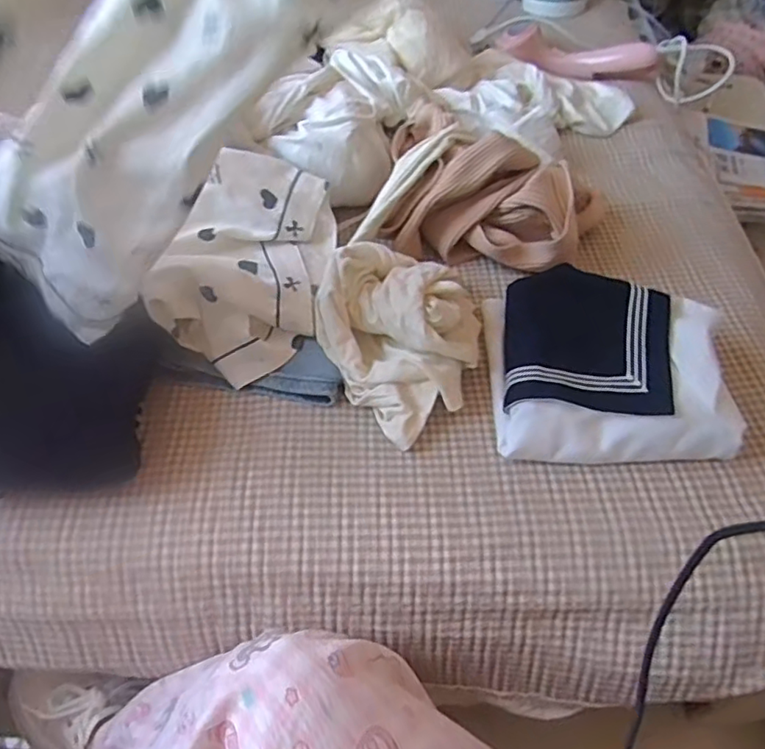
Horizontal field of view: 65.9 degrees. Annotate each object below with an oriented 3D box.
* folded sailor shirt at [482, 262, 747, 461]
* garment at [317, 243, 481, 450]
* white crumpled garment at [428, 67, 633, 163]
[{"bbox_3d":[0.236,-0.019,0.637,0.228,0.060,0.226,2,51,0],"label":"folded sailor shirt"},{"bbox_3d":[0.029,-0.058,0.654,0.195,0.074,0.210,1,51,-1],"label":"garment"},{"bbox_3d":[0.248,-0.425,0.933,0.211,0.065,0.281,35,58,23],"label":"white crumpled garment"}]

